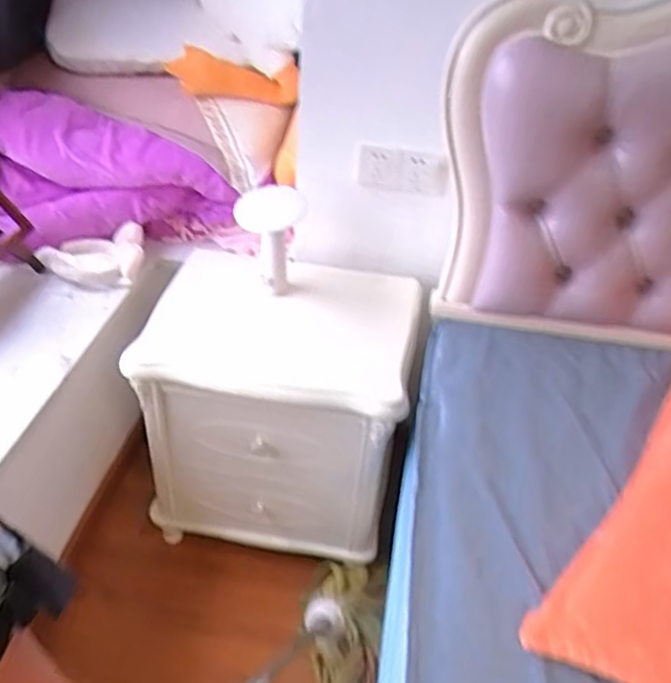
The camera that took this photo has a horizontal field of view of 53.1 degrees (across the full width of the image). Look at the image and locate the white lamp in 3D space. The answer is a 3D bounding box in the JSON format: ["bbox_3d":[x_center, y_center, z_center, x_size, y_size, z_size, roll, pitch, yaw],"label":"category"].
[{"bbox_3d":[-0.117,-0.179,1.187,0.115,0.176,0.118,-2,39,-8],"label":"white lamp"}]

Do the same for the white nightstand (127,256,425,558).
[{"bbox_3d":[-0.119,0.109,1.343,0.497,0.458,0.384,10,39,7],"label":"white nightstand"}]

